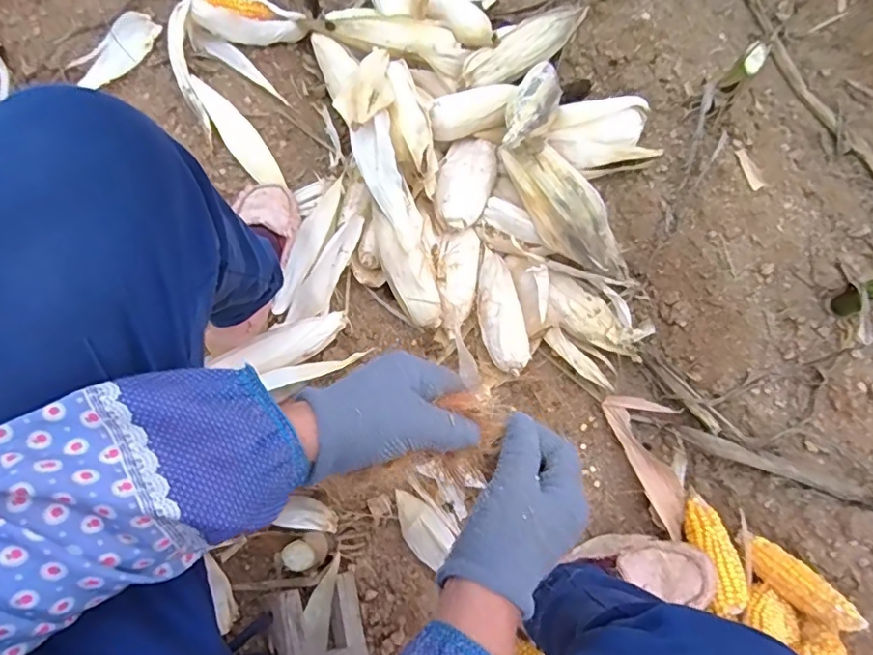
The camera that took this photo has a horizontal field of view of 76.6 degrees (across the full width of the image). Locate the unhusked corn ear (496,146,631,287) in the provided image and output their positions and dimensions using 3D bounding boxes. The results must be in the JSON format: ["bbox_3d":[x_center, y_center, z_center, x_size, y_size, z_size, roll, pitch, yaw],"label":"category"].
[{"bbox_3d":[0.162,-0.160,0.722,0.092,0.067,0.225,-22,76,-9],"label":"unhusked corn ear"}]

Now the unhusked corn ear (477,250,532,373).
[{"bbox_3d":[0.085,-0.018,0.760,0.058,0.044,0.165,-13,75,-7],"label":"unhusked corn ear"}]

